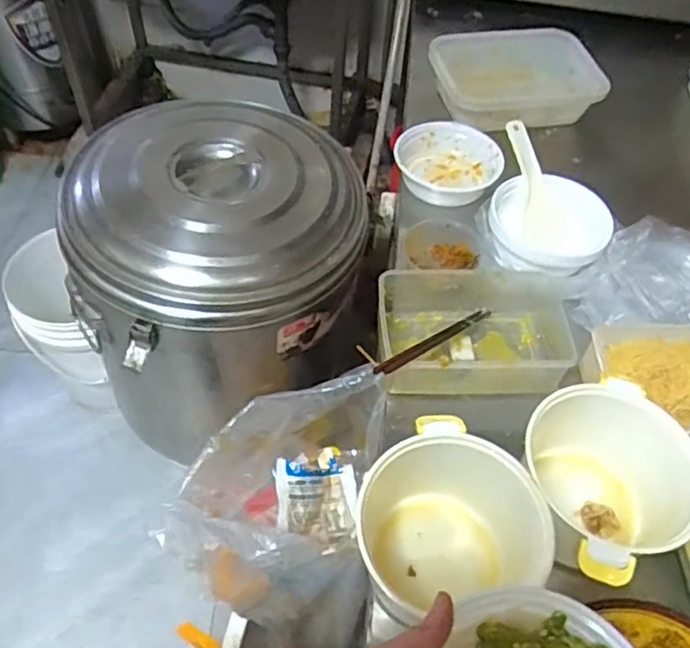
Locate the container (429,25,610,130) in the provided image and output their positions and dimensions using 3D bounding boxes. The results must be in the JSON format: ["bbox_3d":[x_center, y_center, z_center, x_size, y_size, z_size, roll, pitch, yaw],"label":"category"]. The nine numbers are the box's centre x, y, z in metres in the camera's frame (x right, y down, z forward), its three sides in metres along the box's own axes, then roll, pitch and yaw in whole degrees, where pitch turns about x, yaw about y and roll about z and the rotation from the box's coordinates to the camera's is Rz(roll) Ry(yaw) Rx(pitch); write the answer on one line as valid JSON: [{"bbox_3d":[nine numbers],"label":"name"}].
[{"bbox_3d":[0.307,-0.446,1.167,0.286,0.079,0.213,-10,54,-12],"label":"container"}]

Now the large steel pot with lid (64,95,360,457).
[{"bbox_3d":[-0.183,-0.064,1.008,0.386,0.410,0.364,2,53,-3],"label":"large steel pot with lid"}]

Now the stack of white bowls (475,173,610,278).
[{"bbox_3d":[0.282,-0.138,0.917,0.185,0.056,0.176,-11,54,-12],"label":"stack of white bowls"}]

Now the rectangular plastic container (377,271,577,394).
[{"bbox_3d":[0.169,0.012,0.811,0.244,0.068,0.163,-1,53,-5],"label":"rectangular plastic container"}]

